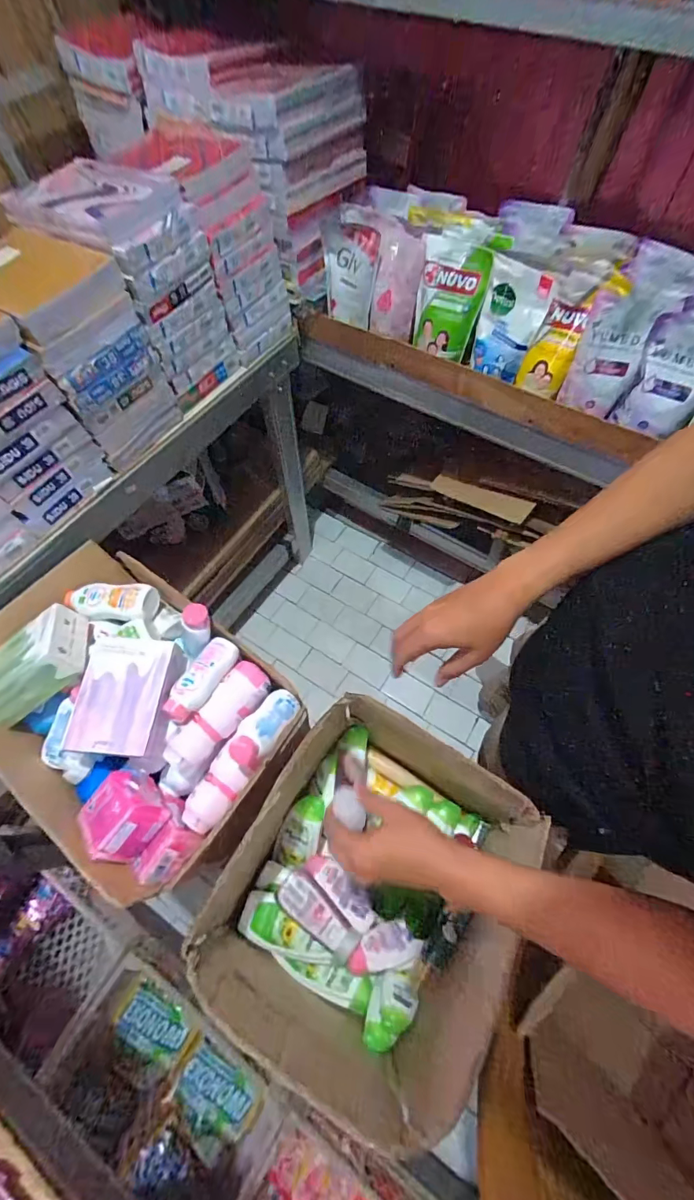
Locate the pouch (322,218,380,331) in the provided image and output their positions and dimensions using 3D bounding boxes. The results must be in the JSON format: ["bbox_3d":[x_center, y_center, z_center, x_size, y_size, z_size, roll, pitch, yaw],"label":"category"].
[{"bbox_3d":[0.001,-0.645,0.877,0.129,0.163,0.022,29,50,23],"label":"pouch"}]

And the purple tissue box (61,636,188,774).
[{"bbox_3d":[-0.294,0.139,0.602,0.114,0.081,0.157,1,61,1],"label":"purple tissue box"}]

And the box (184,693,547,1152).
[{"bbox_3d":[0.041,0.369,0.591,0.299,0.243,0.360,28,65,15],"label":"box"}]

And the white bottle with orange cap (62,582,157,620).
[{"bbox_3d":[-0.376,0.004,0.699,0.168,0.038,0.055,2,77,13],"label":"white bottle with orange cap"}]

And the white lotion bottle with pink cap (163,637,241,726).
[{"bbox_3d":[-0.196,0.107,0.597,0.045,0.029,0.123,24,64,13],"label":"white lotion bottle with pink cap"}]

